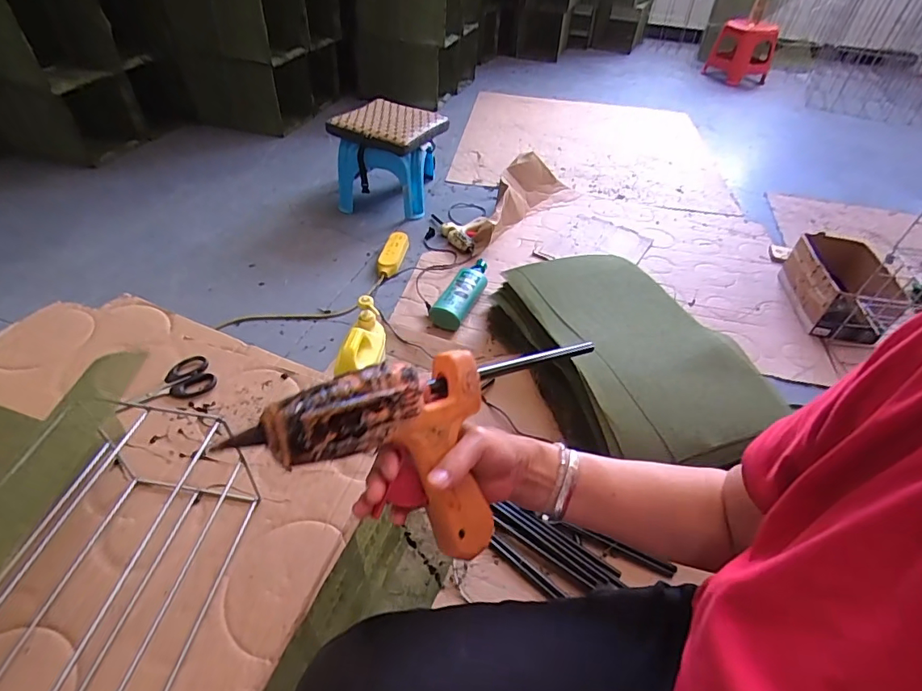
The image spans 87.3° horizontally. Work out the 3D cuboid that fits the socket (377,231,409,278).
[{"bbox_3d":[-0.197,-0.272,1.419,0.070,0.030,0.217,10,45,4],"label":"socket"}]

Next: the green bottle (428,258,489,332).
[{"bbox_3d":[0.008,-0.144,1.283,0.084,0.070,0.266,21,47,15],"label":"green bottle"}]

